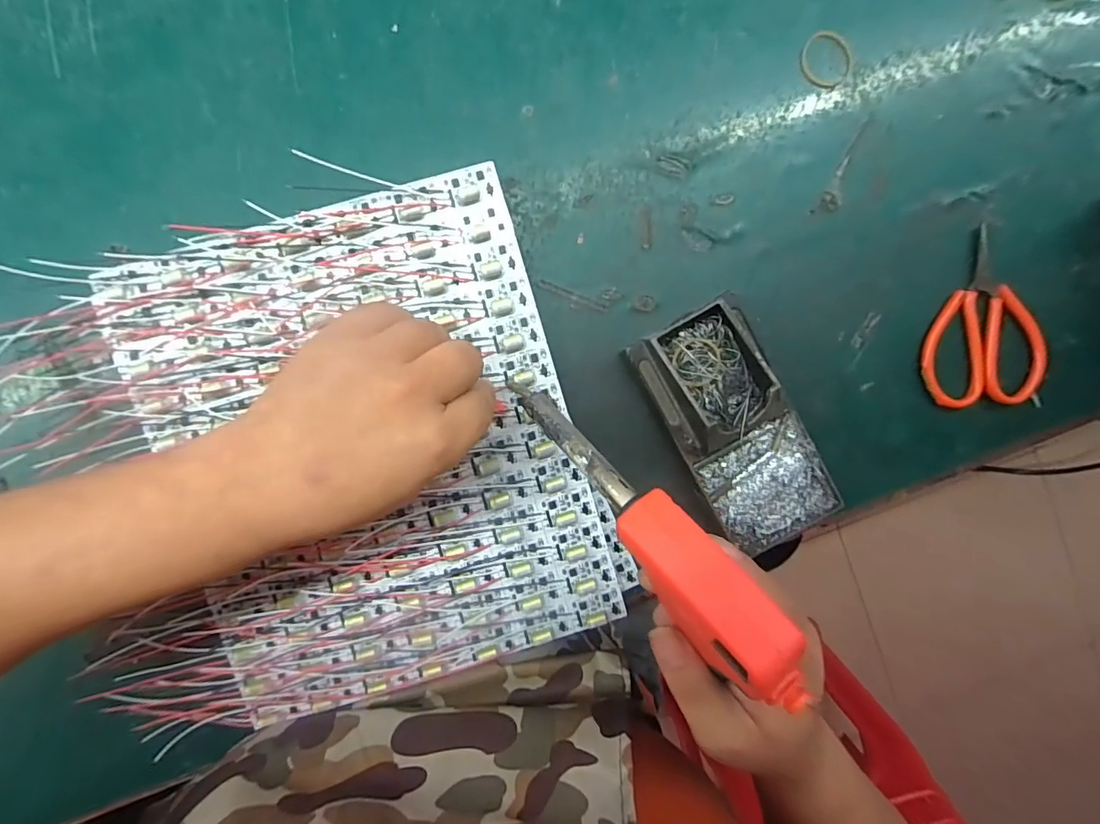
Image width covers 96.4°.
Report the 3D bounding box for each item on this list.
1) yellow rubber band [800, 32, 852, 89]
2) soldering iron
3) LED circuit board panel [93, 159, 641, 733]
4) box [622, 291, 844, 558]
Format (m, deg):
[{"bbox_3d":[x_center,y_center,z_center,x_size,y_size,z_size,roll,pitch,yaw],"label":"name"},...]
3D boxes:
[{"bbox_3d":[0.175,-0.221,0.309,0.033,0.004,0.034,0,93,-2],"label":"yellow rubber band"},{"bbox_3d":[0.042,0.048,0.228,0.031,0.031,0.173,-42,58,0],"label":"soldering iron"},{"bbox_3d":[-0.105,0.024,0.298,0.245,0.011,0.287,-17,93,-1],"label":"LED circuit board panel"},{"bbox_3d":[0.118,0.012,0.308,0.078,0.036,0.158,-31,93,-1],"label":"box"}]

